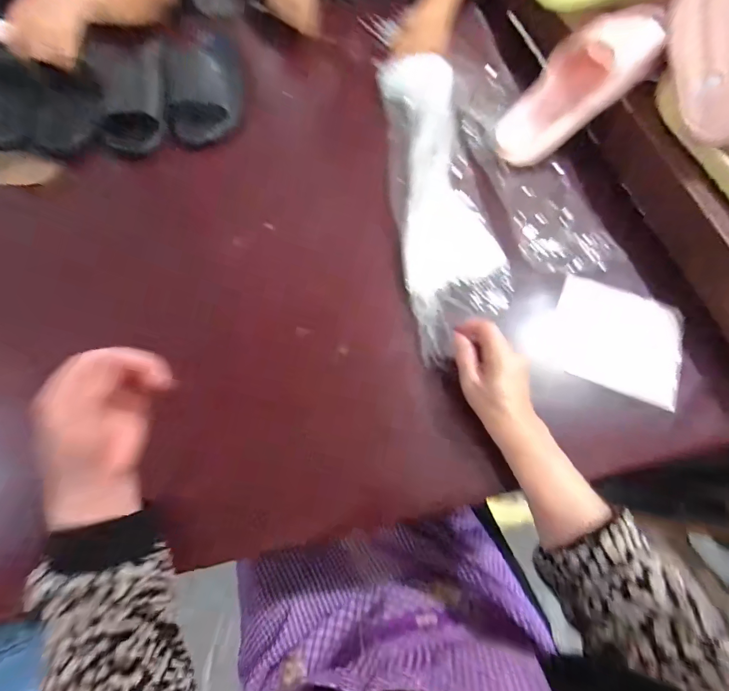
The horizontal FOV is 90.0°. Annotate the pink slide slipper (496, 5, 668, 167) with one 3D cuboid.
[{"bbox_3d":[0.301,-0.375,0.514,0.250,0.057,0.107,-43,72,16],"label":"pink slide slipper"}]

